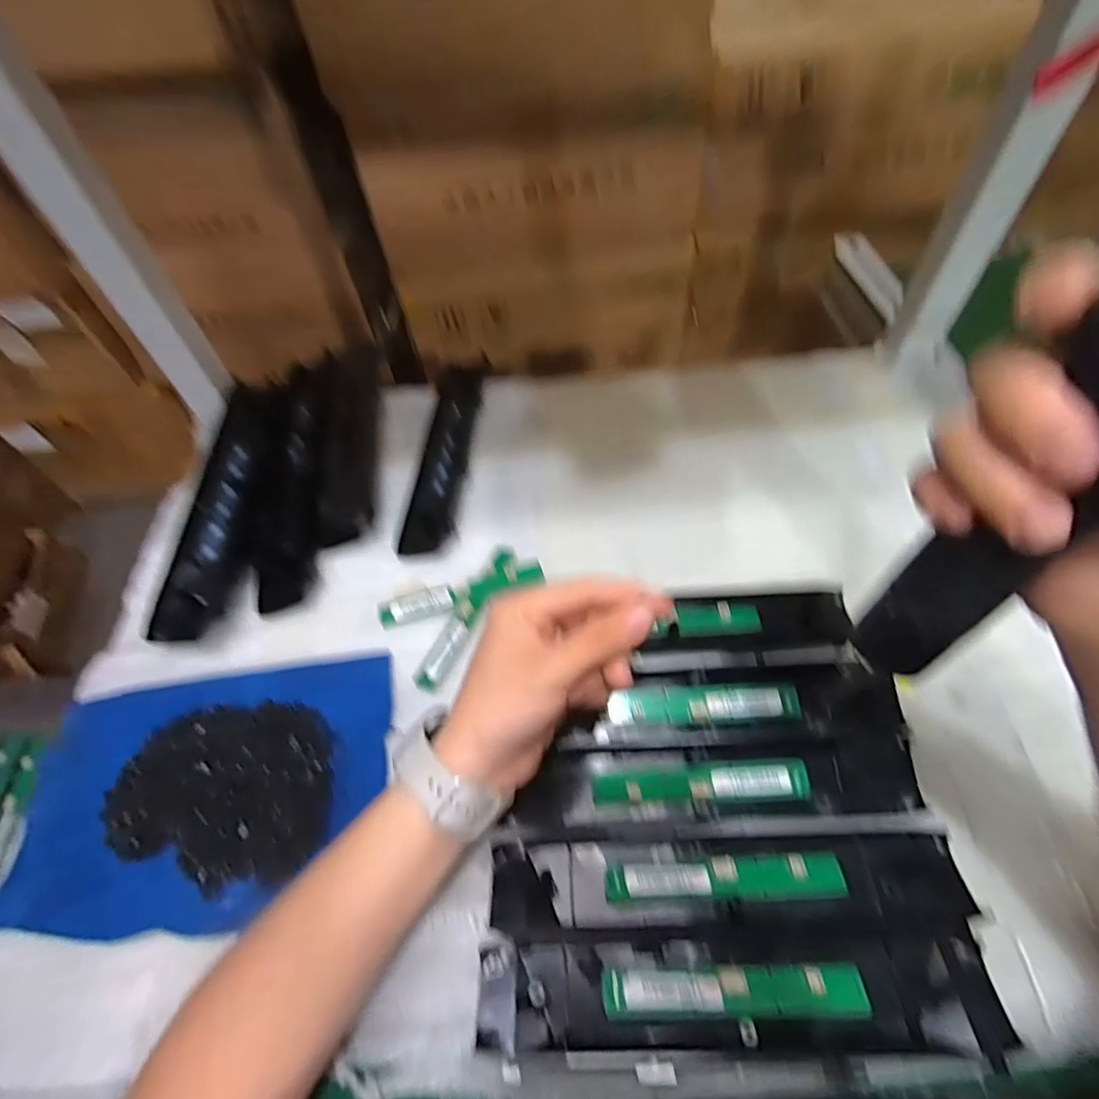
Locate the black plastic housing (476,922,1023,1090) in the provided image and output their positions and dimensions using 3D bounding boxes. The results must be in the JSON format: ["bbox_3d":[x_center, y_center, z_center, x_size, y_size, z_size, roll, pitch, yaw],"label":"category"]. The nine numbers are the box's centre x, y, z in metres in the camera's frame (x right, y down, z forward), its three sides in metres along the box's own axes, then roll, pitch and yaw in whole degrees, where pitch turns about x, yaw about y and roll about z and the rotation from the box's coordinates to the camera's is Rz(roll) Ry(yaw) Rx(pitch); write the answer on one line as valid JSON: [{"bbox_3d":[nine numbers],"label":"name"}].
[{"bbox_3d":[0.098,0.242,0.288,0.269,0.019,0.062,-3,54,2],"label":"black plastic housing"}]

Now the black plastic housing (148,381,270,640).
[{"bbox_3d":[-0.291,-0.044,0.503,0.060,0.048,0.279,-5,54,0],"label":"black plastic housing"}]

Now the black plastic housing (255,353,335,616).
[{"bbox_3d":[-0.241,-0.083,0.530,0.050,0.034,0.295,-8,54,-1],"label":"black plastic housing"}]

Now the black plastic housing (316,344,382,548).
[{"bbox_3d":[-0.202,-0.117,0.560,0.053,0.029,0.270,-10,54,-3],"label":"black plastic housing"}]

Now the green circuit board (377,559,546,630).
[{"bbox_3d":[-0.073,0.036,0.456,0.138,0.010,0.031,-13,54,-5],"label":"green circuit board"}]

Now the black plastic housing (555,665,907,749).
[{"bbox_3d":[0.125,0.109,0.381,0.225,0.017,0.050,-2,54,3],"label":"black plastic housing"}]

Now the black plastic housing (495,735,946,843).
[{"bbox_3d":[0.105,0.158,0.360,0.261,0.016,0.055,-3,54,2],"label":"black plastic housing"}]

